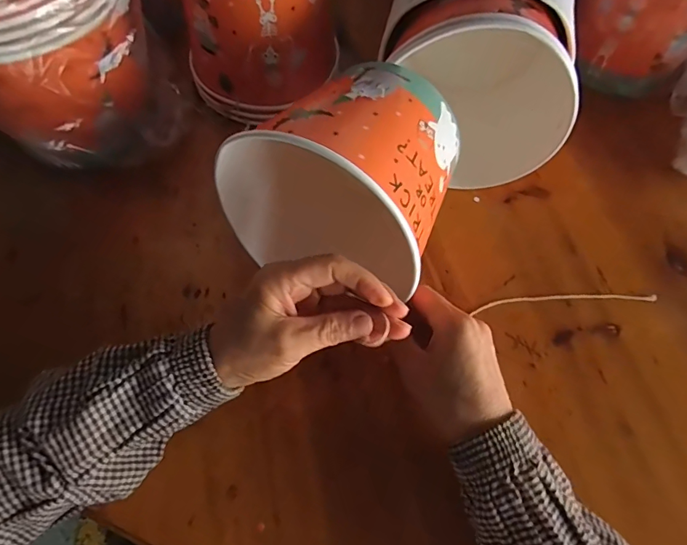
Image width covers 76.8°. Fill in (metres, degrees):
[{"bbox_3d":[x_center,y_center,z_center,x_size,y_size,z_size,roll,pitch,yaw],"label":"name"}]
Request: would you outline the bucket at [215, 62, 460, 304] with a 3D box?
[{"bbox_3d":[-0.002,-0.064,0.339,0.137,0.152,0.137,40,49,-15],"label":"bucket"}]

